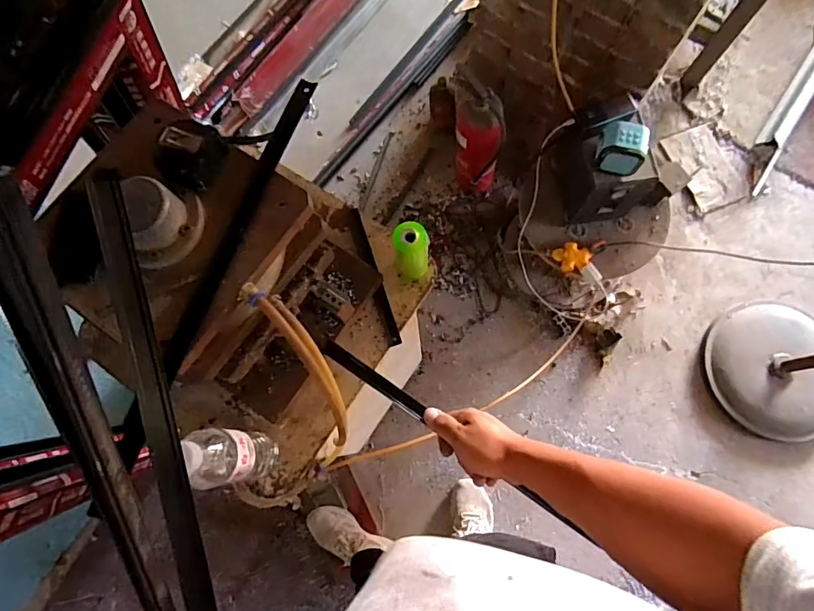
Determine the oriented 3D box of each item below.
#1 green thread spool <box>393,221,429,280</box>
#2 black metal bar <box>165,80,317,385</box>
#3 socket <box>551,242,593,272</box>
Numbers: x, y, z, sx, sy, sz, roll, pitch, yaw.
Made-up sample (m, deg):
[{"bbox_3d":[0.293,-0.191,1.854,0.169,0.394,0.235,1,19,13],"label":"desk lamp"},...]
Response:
[{"bbox_3d":[0.008,-0.074,0.668,0.046,0.097,0.049,0,75,1],"label":"green thread spool"},{"bbox_3d":[-0.159,-0.086,0.466,0.021,0.013,0.317,19,77,6],"label":"black metal bar"},{"bbox_3d":[0.421,-0.125,1.213,0.081,0.040,0.074,-25,76,-5],"label":"socket"}]

